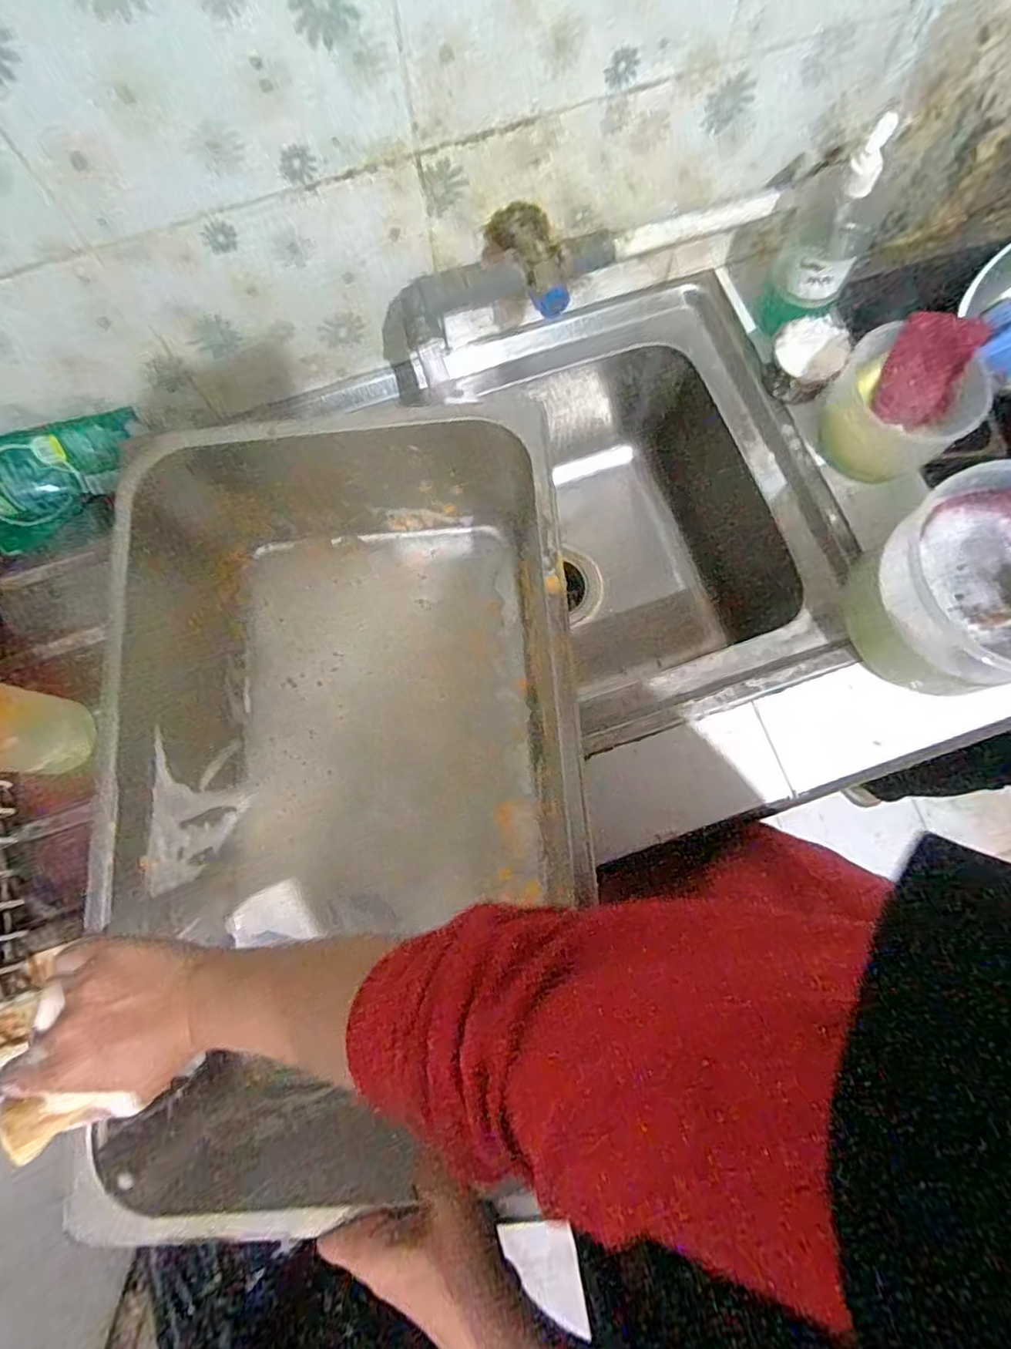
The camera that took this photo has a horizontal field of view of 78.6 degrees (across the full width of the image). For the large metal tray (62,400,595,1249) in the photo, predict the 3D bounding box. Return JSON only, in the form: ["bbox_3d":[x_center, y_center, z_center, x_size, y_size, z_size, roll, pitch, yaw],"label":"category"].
[{"bbox_3d":[-0.114,0.018,0.502,0.325,0.156,0.407,-6,77,0],"label":"large metal tray"}]

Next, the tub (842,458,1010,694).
[{"bbox_3d":[0.379,-0.062,0.505,0.158,0.128,0.162,0,77,2],"label":"tub"}]

